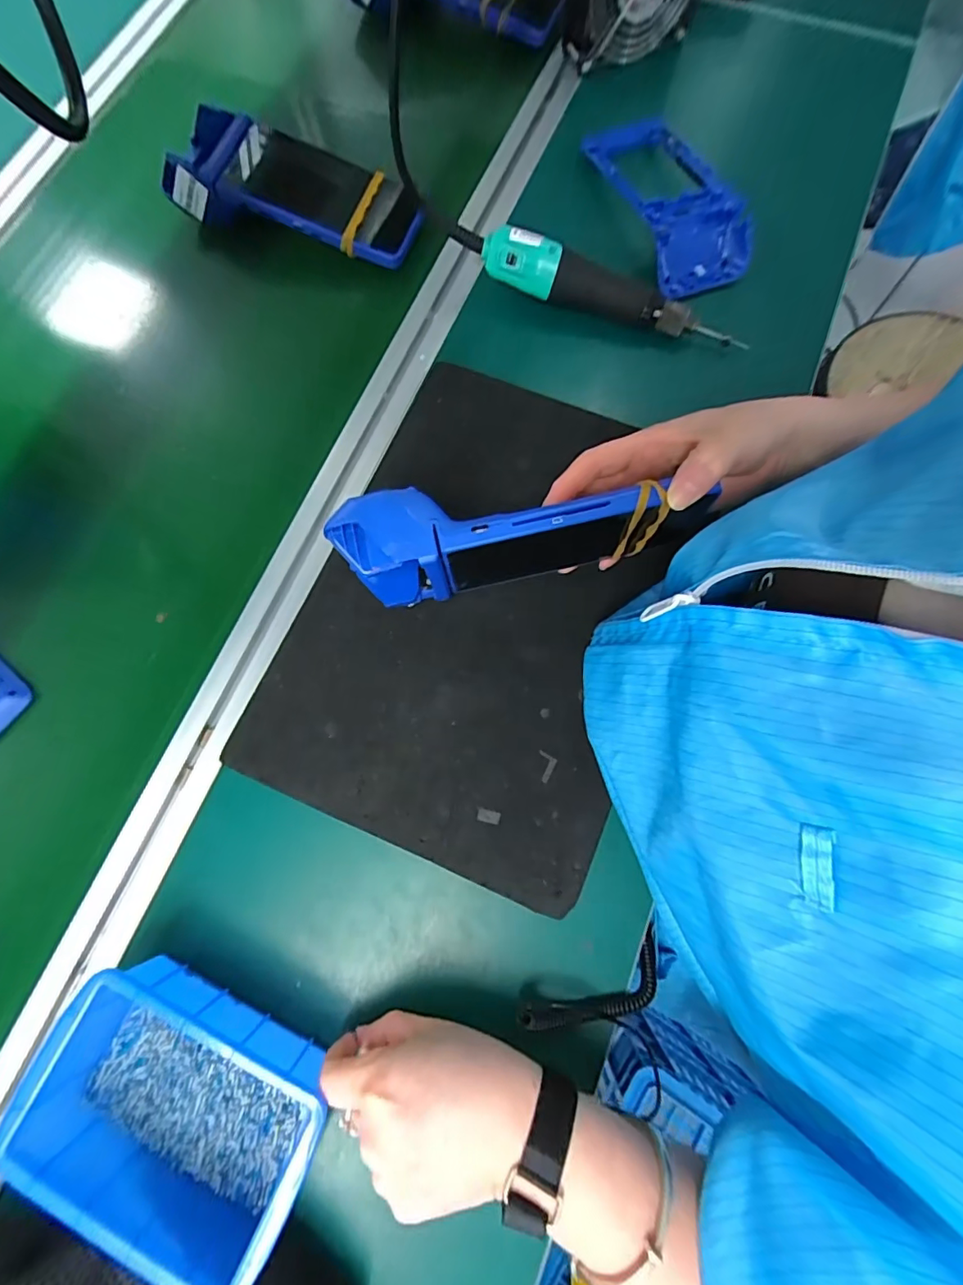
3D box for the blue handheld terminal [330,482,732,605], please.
[{"bbox_3d":[0.016,-0.066,0.326,0.199,0.081,0.046,-11,75,-2],"label":"blue handheld terminal"}]

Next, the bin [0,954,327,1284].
[{"bbox_3d":[-0.163,0.249,0.280,0.151,0.050,0.096,26,77,8],"label":"bin"}]

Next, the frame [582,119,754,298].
[{"bbox_3d":[0.167,-0.406,0.458,0.089,0.027,0.207,-18,76,-4],"label":"frame"}]

